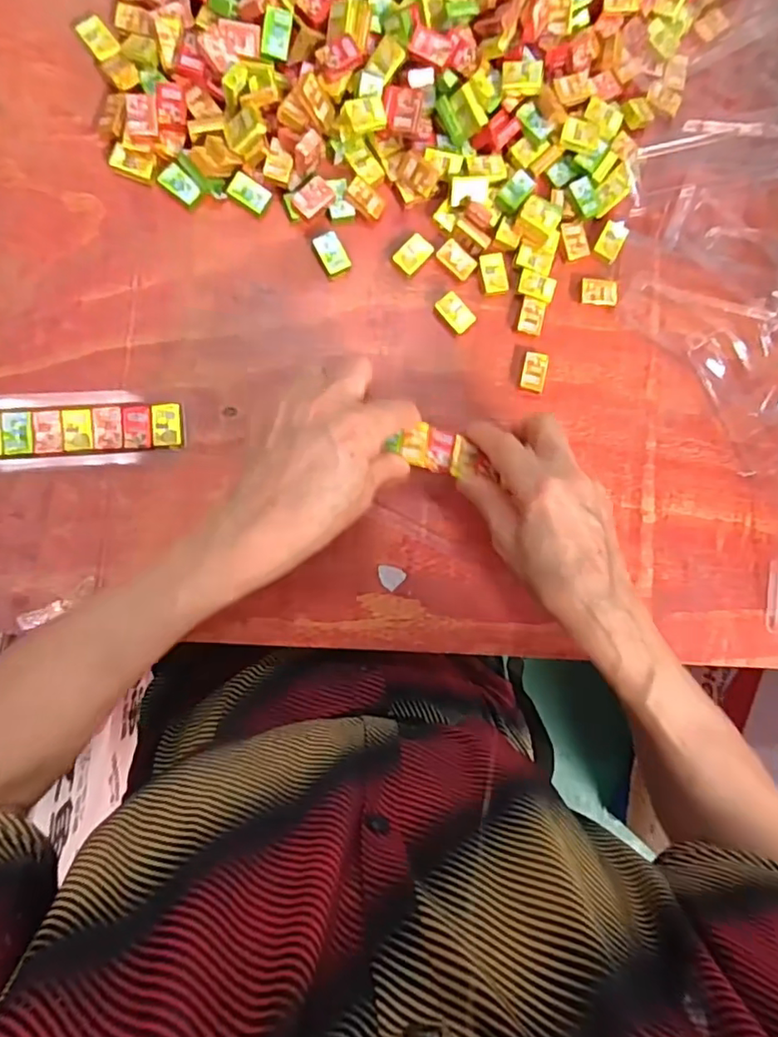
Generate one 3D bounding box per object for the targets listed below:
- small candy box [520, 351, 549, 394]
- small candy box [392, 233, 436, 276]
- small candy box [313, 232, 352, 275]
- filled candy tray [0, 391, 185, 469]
[{"bbox_3d":[0.099,-0.100,0.399,0.016,0.012,0.026,9,87,-8],"label":"small candy box"},{"bbox_3d":[0.016,-0.176,0.386,0.018,0.009,0.026,44,83,-5],"label":"small candy box"},{"bbox_3d":[-0.037,-0.173,0.379,0.018,0.007,0.027,-31,93,-8],"label":"small candy box"},{"bbox_3d":[-0.193,-0.054,0.352,0.129,0.007,0.044,-4,89,-9],"label":"filled candy tray"}]

